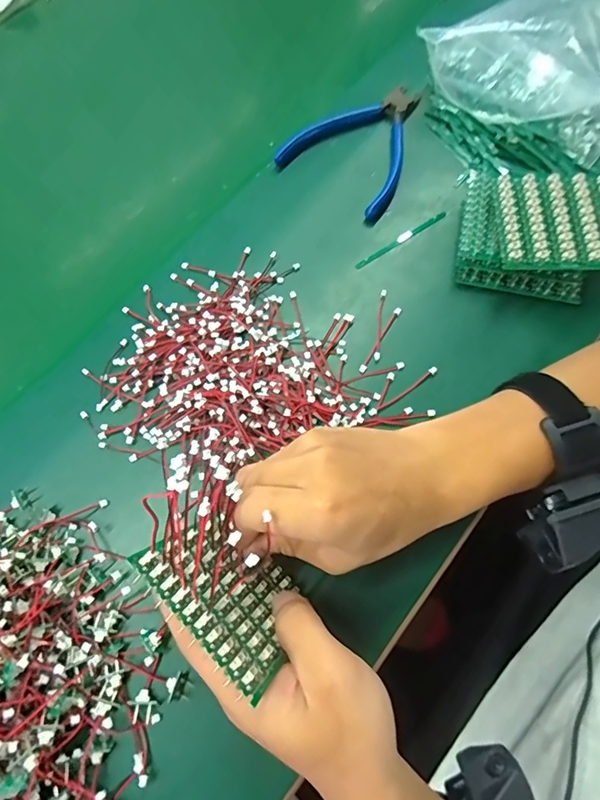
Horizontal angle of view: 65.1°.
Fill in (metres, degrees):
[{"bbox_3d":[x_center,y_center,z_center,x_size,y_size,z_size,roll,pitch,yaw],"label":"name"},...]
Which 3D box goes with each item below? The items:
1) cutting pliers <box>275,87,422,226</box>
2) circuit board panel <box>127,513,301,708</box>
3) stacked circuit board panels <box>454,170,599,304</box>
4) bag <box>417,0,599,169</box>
[{"bbox_3d":[0.059,-0.218,0.395,0.103,0.017,0.122,38,75,12],"label":"cutting pliers"},{"bbox_3d":[-0.034,0.095,0.239,0.077,0.080,0.007,45,105,10],"label":"circuit board panel"},{"bbox_3d":[0.175,-0.123,0.346,0.108,0.037,0.088,13,71,6],"label":"stacked circuit board panels"},{"bbox_3d":[0.188,-0.267,0.382,0.178,0.061,0.087,24,72,10],"label":"bag"}]

